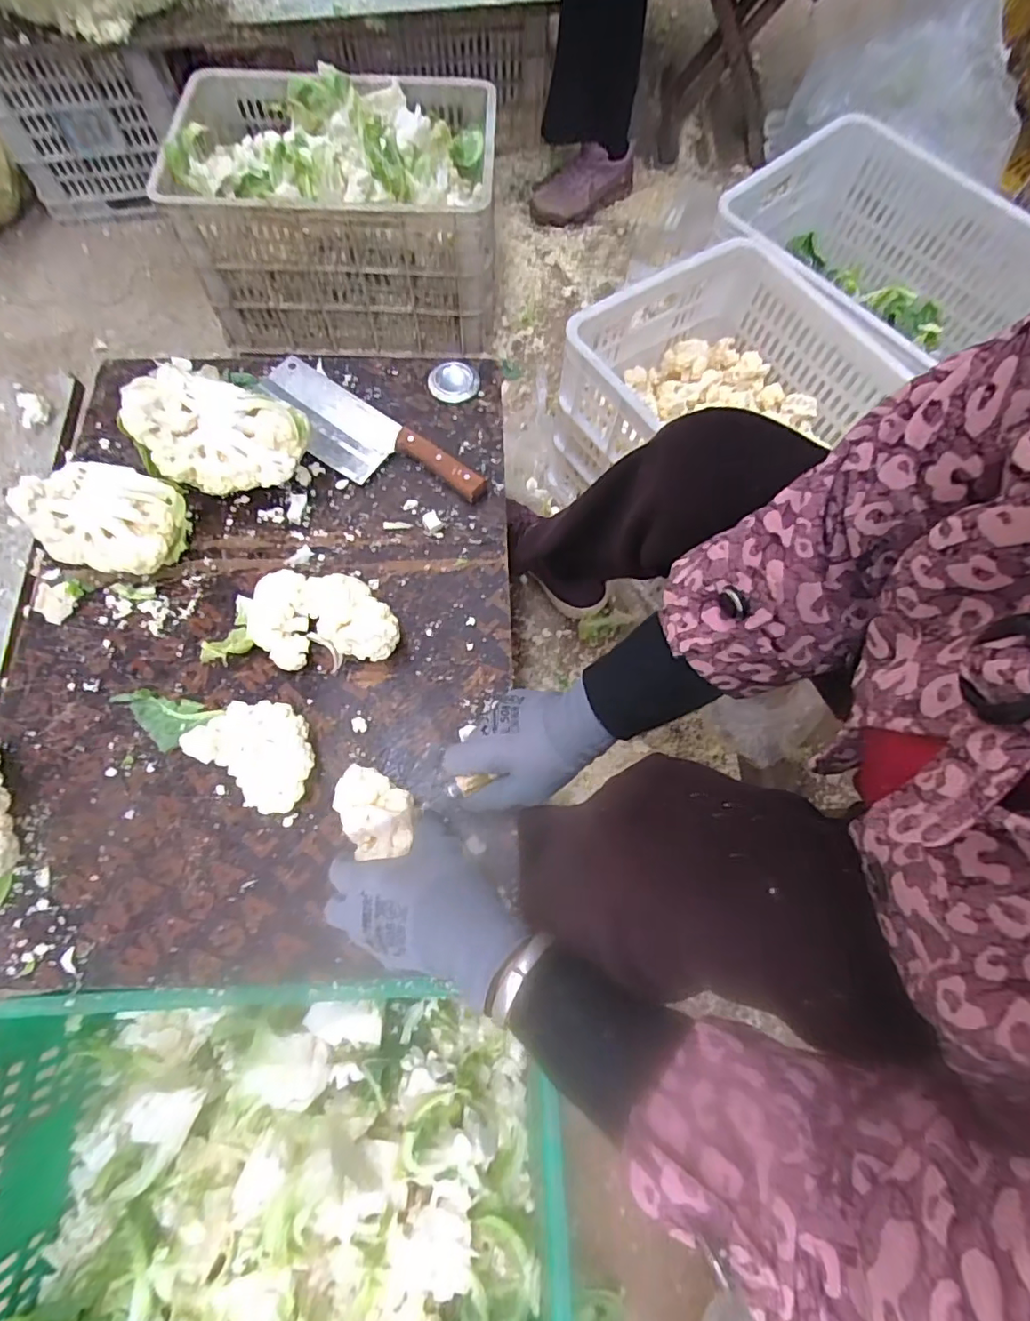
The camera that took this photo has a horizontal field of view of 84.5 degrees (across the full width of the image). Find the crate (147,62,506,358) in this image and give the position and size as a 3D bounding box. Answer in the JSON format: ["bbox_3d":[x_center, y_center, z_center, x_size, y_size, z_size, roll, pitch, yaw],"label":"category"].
[{"bbox_3d":[-0.313,-0.815,1.045,0.542,0.267,0.416,0,69,-1],"label":"crate"}]

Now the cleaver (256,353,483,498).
[{"bbox_3d":[-0.183,-0.265,0.670,0.321,0.025,0.095,37,73,12],"label":"cleaver"}]

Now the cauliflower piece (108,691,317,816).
[{"bbox_3d":[-0.287,0.070,0.537,0.206,0.043,0.090,18,70,5],"label":"cauliflower piece"}]

